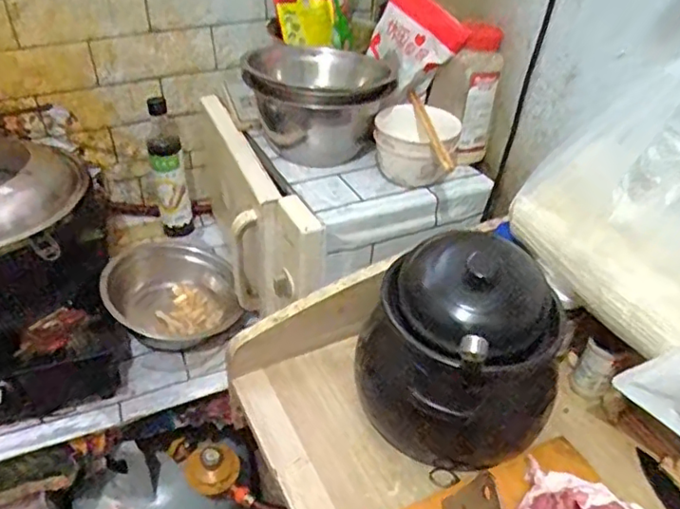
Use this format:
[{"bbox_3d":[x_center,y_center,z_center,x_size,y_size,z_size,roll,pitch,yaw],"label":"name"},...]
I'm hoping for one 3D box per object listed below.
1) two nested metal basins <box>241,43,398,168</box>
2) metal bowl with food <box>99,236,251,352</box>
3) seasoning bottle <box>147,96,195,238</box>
[{"bbox_3d":[-0.034,-0.207,0.841,0.178,0.124,0.146,-6,41,-12],"label":"two nested metal basins"},{"bbox_3d":[-0.255,0.066,0.913,0.178,0.104,0.160,-11,42,-17],"label":"metal bowl with food"},{"bbox_3d":[-0.301,-0.150,1.054,0.053,0.263,0.066,-11,42,-18],"label":"seasoning bottle"}]

